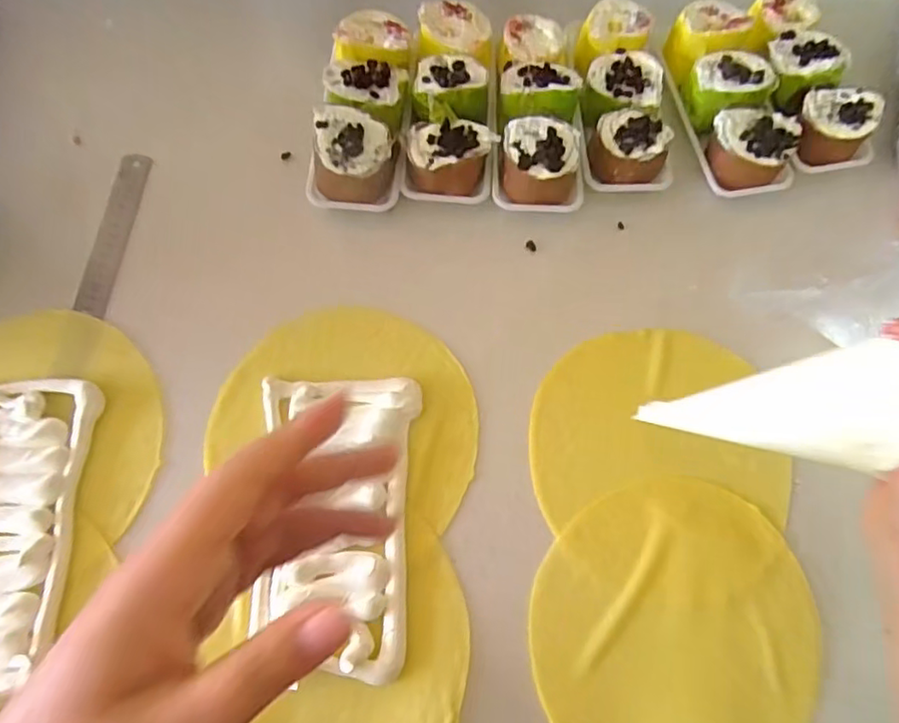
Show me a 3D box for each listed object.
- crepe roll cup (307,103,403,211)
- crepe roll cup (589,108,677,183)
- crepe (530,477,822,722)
[{"bbox_3d":[-0.082,-0.166,0.523,0.074,0.065,0.068,1,70,-1],"label":"crepe roll cup"},{"bbox_3d":[0.154,-0.188,0.539,0.071,0.049,0.065,1,70,-1],"label":"crepe roll cup"},{"bbox_3d":[0.164,0.197,0.437,0.204,0.007,0.205,1,70,-1],"label":"crepe"}]

